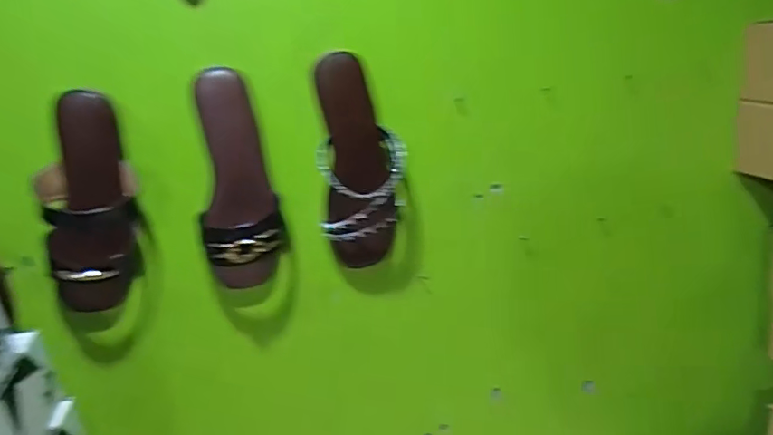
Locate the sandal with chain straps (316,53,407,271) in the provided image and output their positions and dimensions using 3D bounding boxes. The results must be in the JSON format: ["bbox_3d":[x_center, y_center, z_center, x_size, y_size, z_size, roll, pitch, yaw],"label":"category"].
[{"bbox_3d":[-0.031,-0.055,0.618,0.098,0.235,0.068,-7,18,0],"label":"sandal with chain straps"}]

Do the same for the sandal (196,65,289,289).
[{"bbox_3d":[-0.165,-0.031,0.592,0.091,0.235,0.057,-10,18,-9],"label":"sandal"}]

